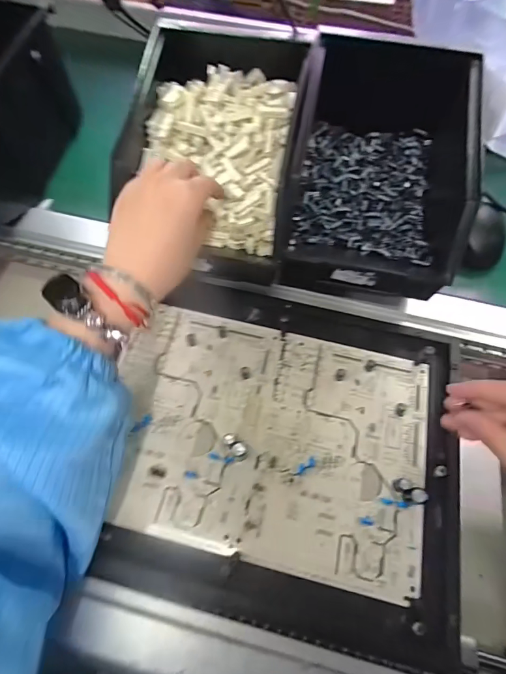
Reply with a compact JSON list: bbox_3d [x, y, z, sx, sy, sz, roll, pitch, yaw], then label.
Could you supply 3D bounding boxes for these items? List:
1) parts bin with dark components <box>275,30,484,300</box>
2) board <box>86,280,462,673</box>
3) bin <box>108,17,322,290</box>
[{"bbox_3d":[0.115,-0.152,0.376,0.156,0.130,0.224,12,64,5],"label":"parts bin with dark components"},{"bbox_3d":[0.025,0.083,0.329,0.289,0.013,0.262,12,64,5],"label":"board"},{"bbox_3d":[-0.032,-0.179,0.365,0.149,0.098,0.229,8,63,3],"label":"bin"}]

